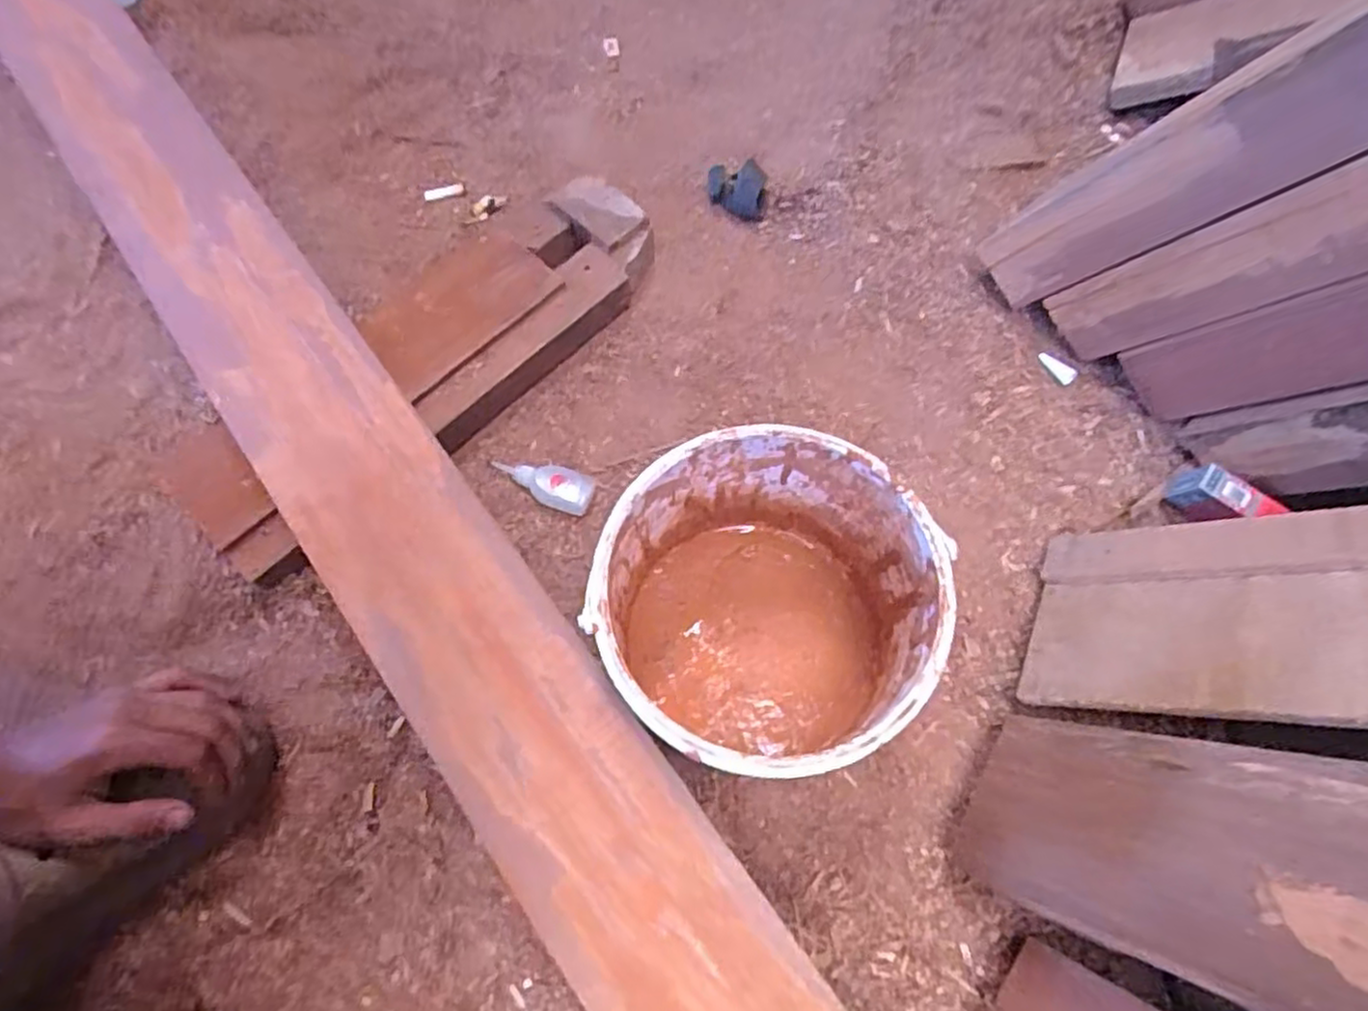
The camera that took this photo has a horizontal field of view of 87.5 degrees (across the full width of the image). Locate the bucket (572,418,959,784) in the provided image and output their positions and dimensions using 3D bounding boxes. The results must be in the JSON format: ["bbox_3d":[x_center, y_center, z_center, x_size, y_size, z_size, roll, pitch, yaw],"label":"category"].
[{"bbox_3d":[0.047,0.072,0.437,0.177,0.179,0.177,-1,66,2],"label":"bucket"}]

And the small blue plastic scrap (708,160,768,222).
[{"bbox_3d":[0.048,-0.297,0.678,0.058,0.011,0.053,11,91,16],"label":"small blue plastic scrap"}]

